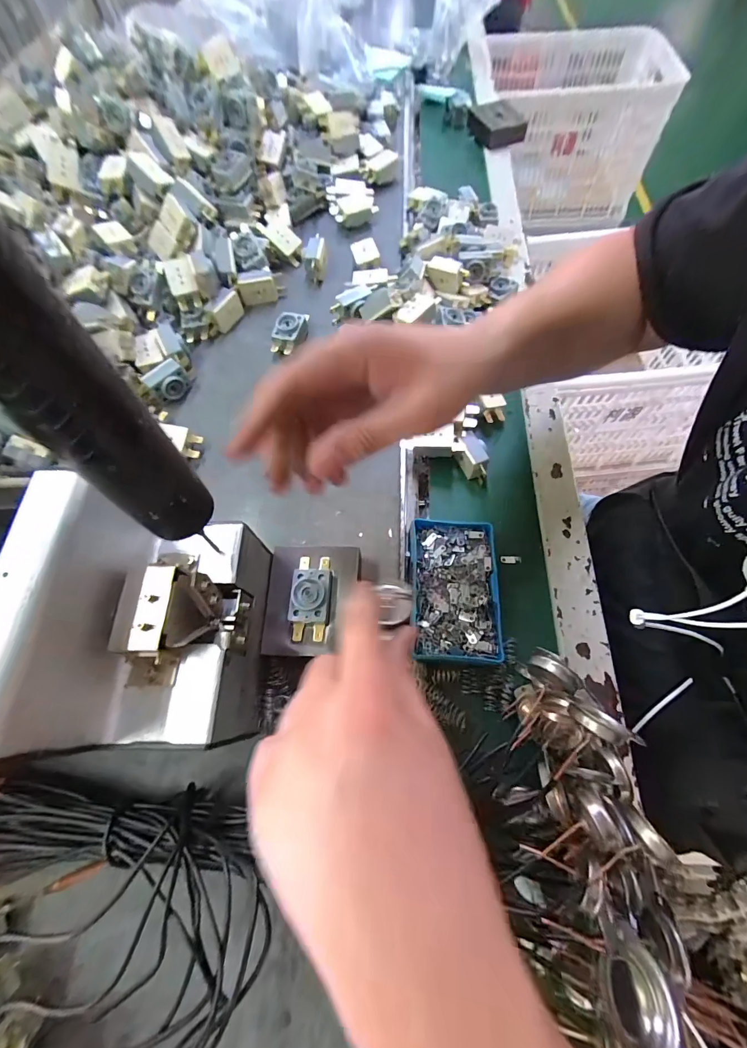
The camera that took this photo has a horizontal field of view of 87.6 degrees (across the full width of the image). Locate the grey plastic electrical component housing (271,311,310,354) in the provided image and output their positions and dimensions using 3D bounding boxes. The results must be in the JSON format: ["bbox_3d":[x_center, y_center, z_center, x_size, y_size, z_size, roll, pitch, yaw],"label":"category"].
[{"bbox_3d":[-0.089,-0.204,0.414,0.032,0.020,0.047,6,66,5],"label":"grey plastic electrical component housing"}]

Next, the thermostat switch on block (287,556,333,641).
[{"bbox_3d":[-0.044,0.051,0.279,0.028,0.012,0.059,2,66,3],"label":"thermostat switch on block"}]

